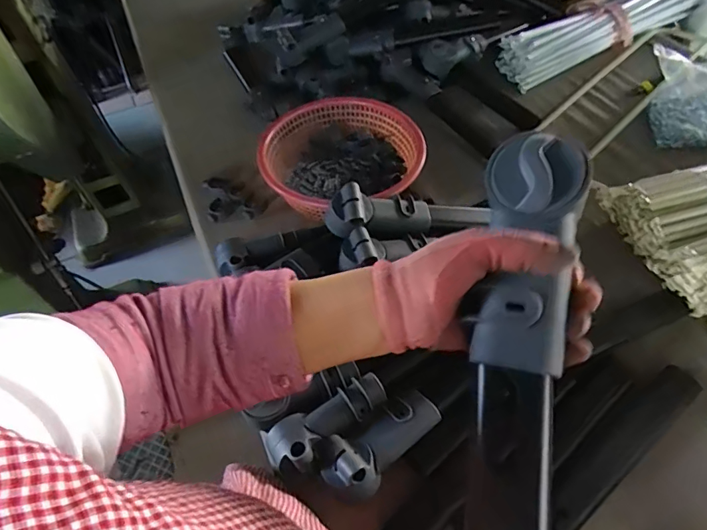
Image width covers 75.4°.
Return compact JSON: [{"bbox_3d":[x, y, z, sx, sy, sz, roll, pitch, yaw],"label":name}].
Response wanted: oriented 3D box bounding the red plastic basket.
[{"bbox_3d":[-0.022,-0.200,0.891,0.300,0.092,0.284,-7,54,-1],"label":"red plastic basket"}]

